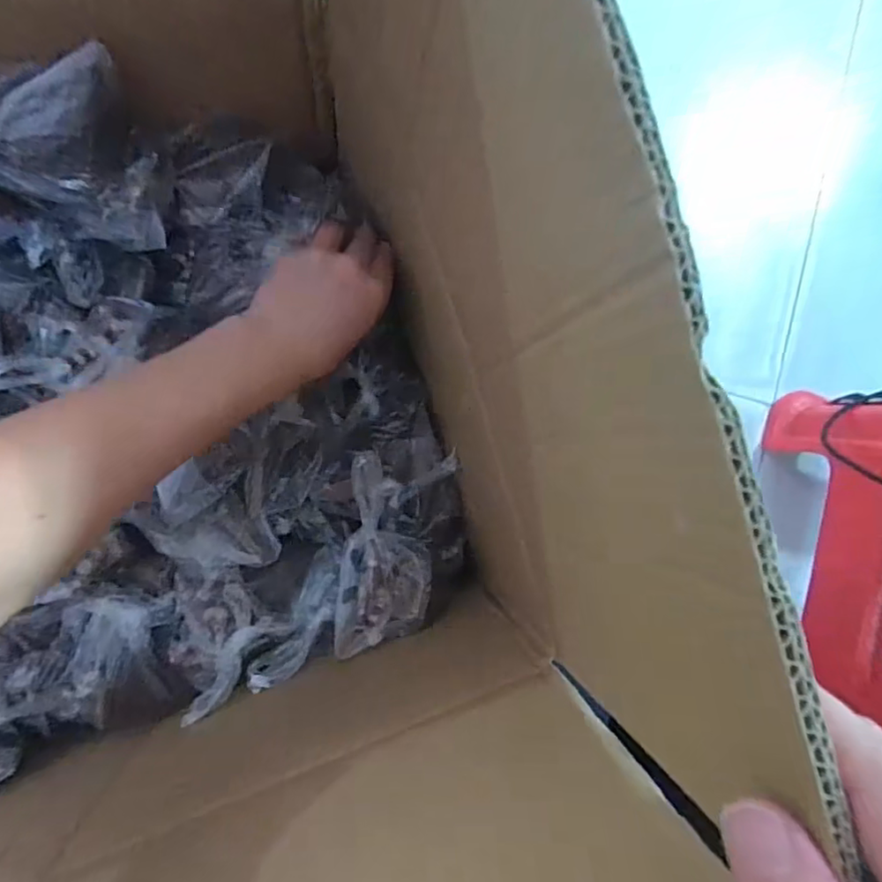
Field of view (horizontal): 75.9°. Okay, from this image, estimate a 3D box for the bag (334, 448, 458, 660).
[{"bbox_3d":[-0.039,0.084,0.424,0.073,0.032,0.148,12,88,-7],"label":"bag"}]

